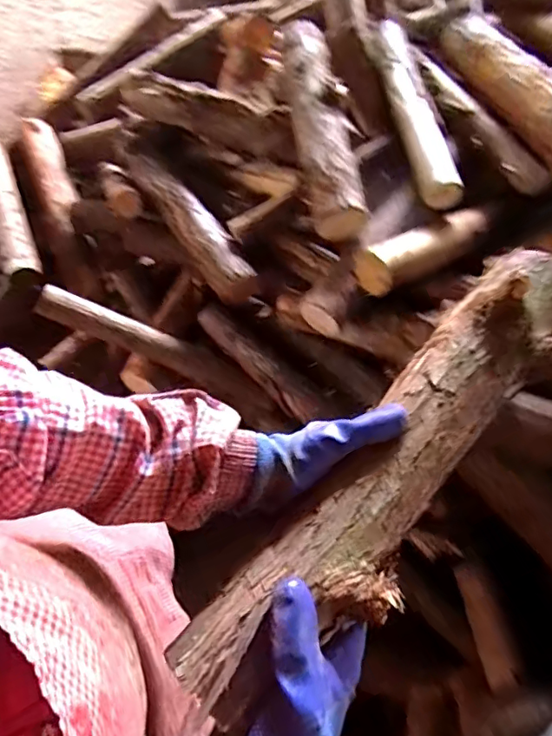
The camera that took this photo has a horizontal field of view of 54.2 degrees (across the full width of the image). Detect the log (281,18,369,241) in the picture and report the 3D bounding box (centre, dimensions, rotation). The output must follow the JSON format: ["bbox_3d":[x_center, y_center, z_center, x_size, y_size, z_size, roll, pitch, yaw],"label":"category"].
[{"bbox_3d":[0.085,-0.488,1.083,0.110,0.109,0.506,-5,69,-4],"label":"log"}]

